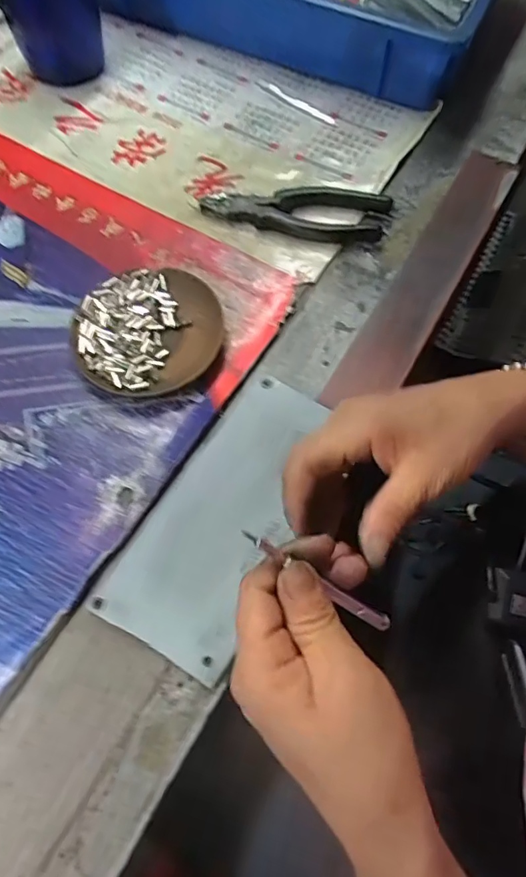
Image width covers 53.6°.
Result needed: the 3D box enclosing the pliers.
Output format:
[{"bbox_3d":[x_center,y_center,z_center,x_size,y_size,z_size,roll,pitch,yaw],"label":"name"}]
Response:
[{"bbox_3d":[0.030,-0.209,0.468,0.159,0.015,0.066,14,67,4],"label":"pliers"}]

